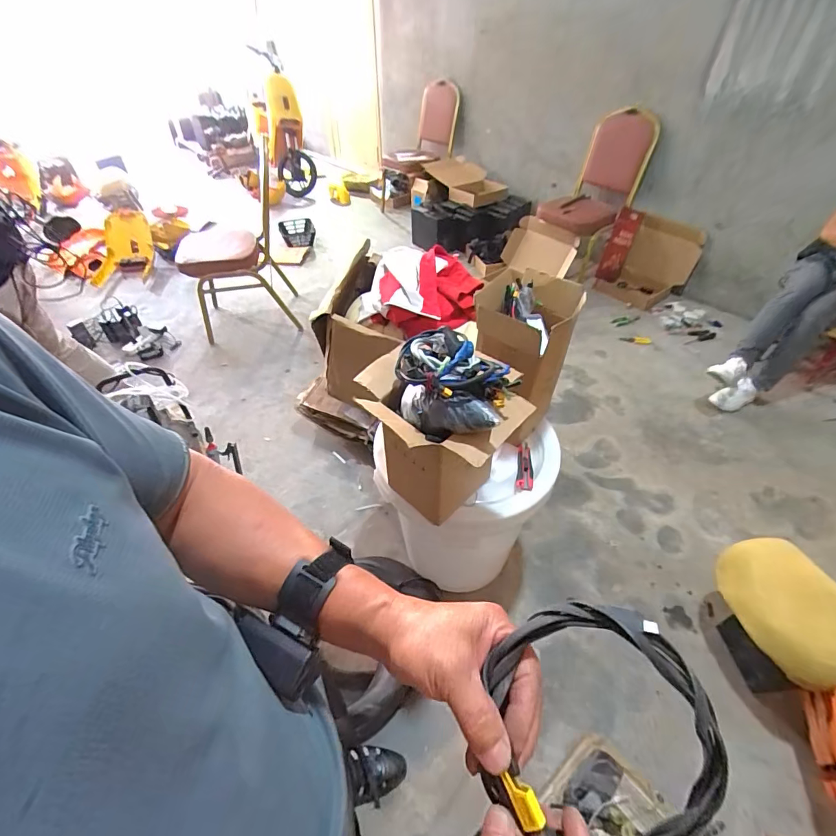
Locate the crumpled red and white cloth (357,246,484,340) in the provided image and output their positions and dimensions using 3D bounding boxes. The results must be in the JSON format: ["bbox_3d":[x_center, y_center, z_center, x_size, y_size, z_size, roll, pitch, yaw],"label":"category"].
[{"bbox_3d":[0.001,-0.422,1.383,0.374,0.148,0.347,1,45,2],"label":"crumpled red and white cloth"}]

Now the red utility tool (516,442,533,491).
[{"bbox_3d":[0.263,0.119,1.058,0.039,0.029,0.137,9,46,9],"label":"red utility tool"}]

